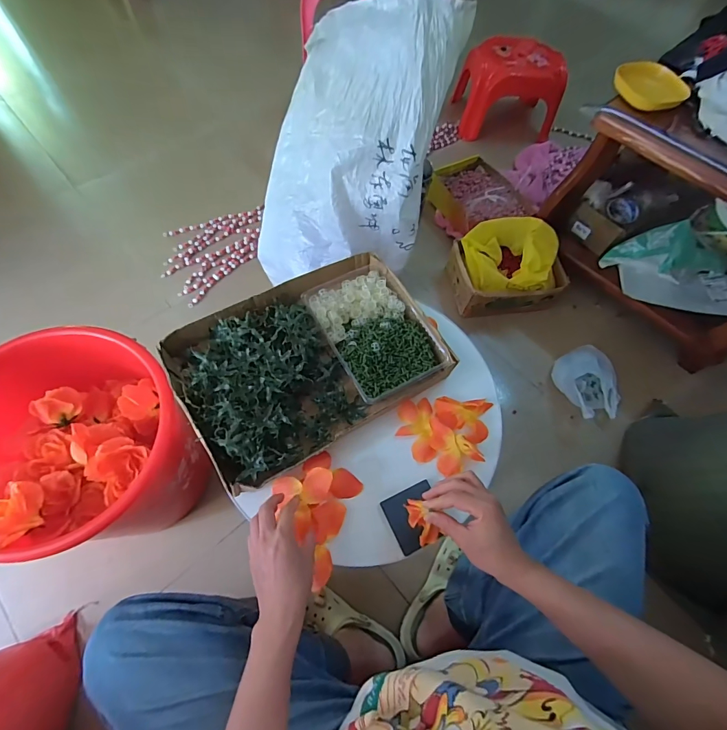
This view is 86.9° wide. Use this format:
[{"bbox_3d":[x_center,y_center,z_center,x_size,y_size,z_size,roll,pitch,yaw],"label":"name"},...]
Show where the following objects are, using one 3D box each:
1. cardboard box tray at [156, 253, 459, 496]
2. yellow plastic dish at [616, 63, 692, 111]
[{"bbox_3d":[-0.085,-0.019,0.630,0.399,0.067,0.281,-29,69,-17],"label":"cardboard box tray"},{"bbox_3d":[0.625,-0.609,0.840,0.153,0.038,0.102,31,69,10],"label":"yellow plastic dish"}]

